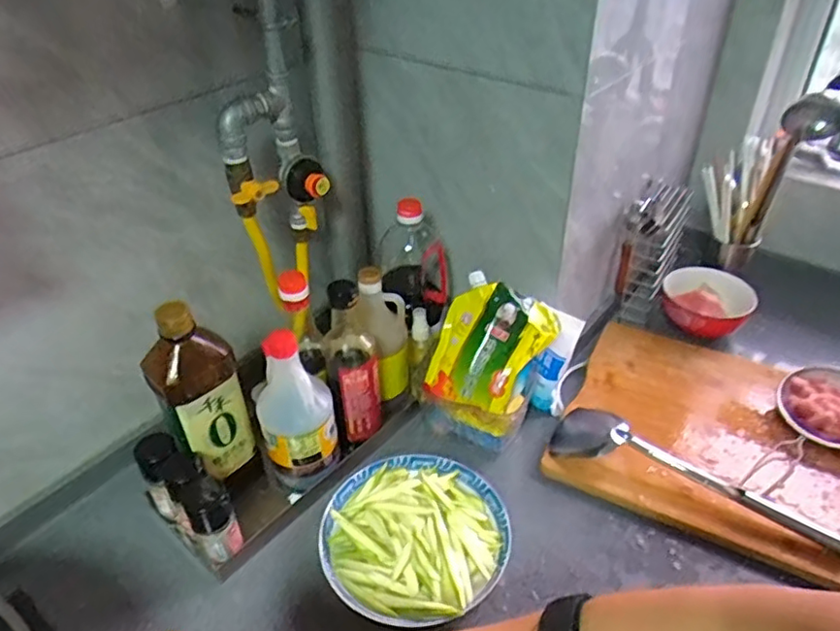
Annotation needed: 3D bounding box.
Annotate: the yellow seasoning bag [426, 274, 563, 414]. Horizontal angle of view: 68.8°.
[{"bbox_3d":[0.087,0.041,0.772,0.122,0.043,0.159,26,88,20],"label":"yellow seasoning bag"}]

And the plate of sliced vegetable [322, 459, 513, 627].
[{"bbox_3d":[-0.006,0.239,0.680,0.193,0.067,0.196,0,39,0],"label":"plate of sliced vegetable"}]

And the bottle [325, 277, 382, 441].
[{"bbox_3d":[-0.080,0.050,0.735,0.056,0.222,0.068,-7,39,-7],"label":"bottle"}]

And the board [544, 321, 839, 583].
[{"bbox_3d":[0.433,0.161,0.786,0.458,0.036,0.318,18,42,22],"label":"board"}]

